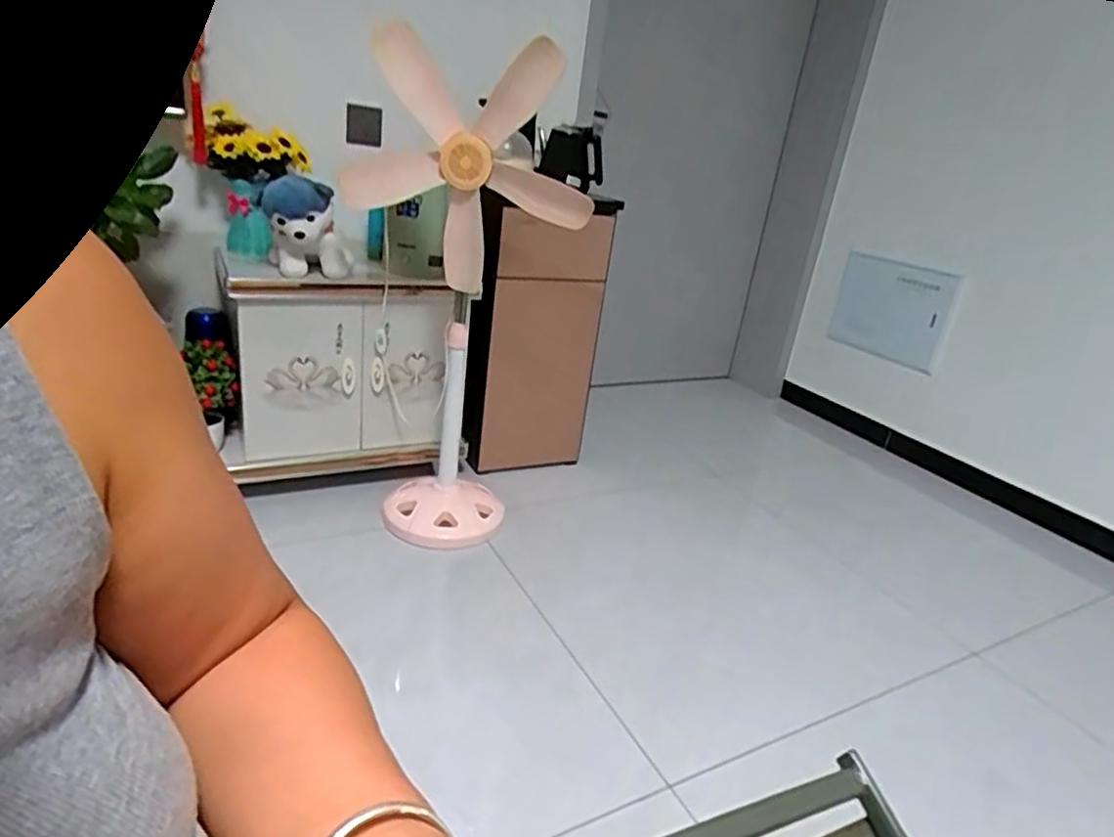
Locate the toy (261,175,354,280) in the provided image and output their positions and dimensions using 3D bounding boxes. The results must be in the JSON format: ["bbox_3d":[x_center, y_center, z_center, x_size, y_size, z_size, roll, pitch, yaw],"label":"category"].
[{"bbox_3d":[-0.498,-0.376,1.349,0.160,0.185,0.105,-1,24,-18],"label":"toy"}]

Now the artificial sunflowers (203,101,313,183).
[{"bbox_3d":[-0.633,-0.573,1.415,0.196,0.139,0.073,5,23,-5],"label":"artificial sunflowers"}]

